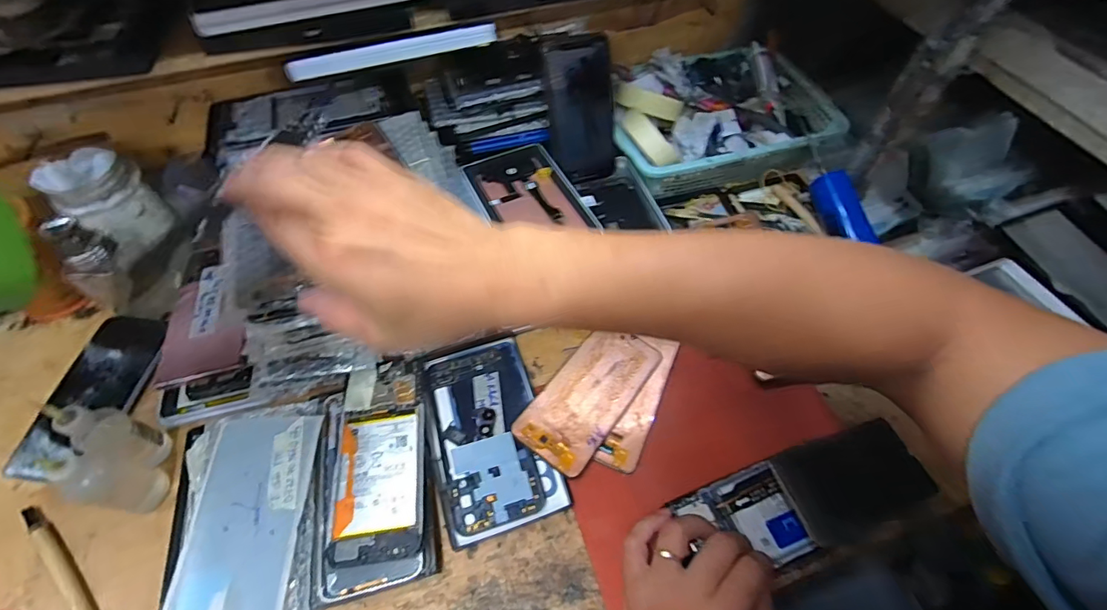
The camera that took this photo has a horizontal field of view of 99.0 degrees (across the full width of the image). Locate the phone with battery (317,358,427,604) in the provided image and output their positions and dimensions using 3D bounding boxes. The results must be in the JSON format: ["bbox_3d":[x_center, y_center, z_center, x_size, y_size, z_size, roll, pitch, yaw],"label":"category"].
[{"bbox_3d":[-0.150,0.134,0.394,0.086,0.017,0.179,-13,59,-7],"label":"phone with battery"}]

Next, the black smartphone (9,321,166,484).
[{"bbox_3d":[-0.421,0.079,0.440,0.084,0.015,0.157,3,58,2],"label":"black smartphone"}]

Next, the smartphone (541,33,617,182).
[{"bbox_3d":[0.033,-0.211,0.517,0.072,0.143,0.008,-17,29,-12],"label":"smartphone"}]

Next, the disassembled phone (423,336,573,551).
[{"bbox_3d":[-0.060,0.114,0.428,0.099,0.012,0.168,-17,59,-10],"label":"disassembled phone"}]

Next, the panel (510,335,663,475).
[{"bbox_3d":[0.034,0.080,0.438,0.072,0.007,0.149,34,60,19],"label":"panel"}]

